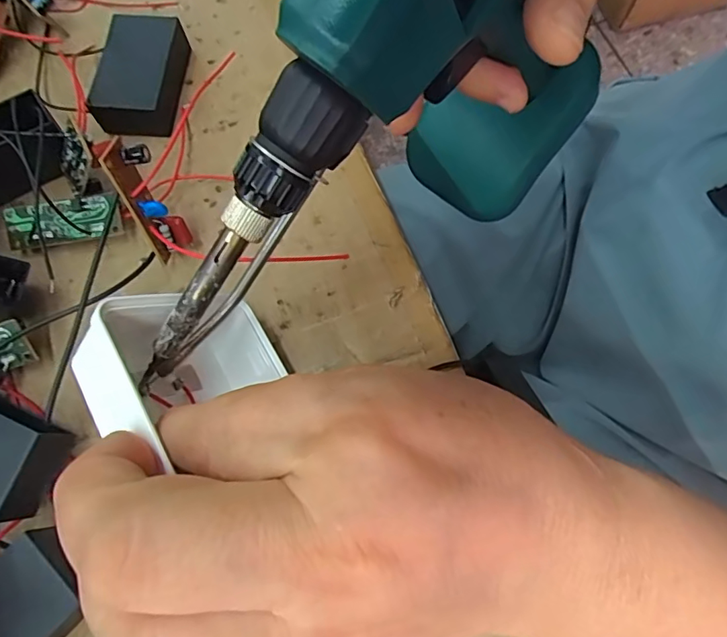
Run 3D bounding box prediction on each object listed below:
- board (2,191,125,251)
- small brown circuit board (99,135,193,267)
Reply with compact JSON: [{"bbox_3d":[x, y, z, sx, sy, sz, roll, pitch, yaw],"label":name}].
[{"bbox_3d":[-0.114,-0.037,0.196,0.045,0.004,0.016,-8,99,3],"label":"board"},{"bbox_3d":[-0.075,-0.041,0.181,0.014,0.043,0.011,-25,43,-7],"label":"small brown circuit board"}]

